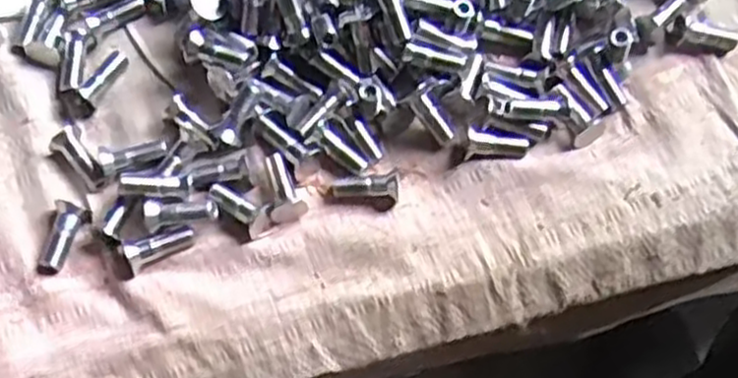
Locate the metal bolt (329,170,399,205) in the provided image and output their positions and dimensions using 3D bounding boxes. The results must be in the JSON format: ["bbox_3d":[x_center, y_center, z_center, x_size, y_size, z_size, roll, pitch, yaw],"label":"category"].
[{"bbox_3d":[-0.003,-0.002,0.411,0.036,0.010,0.012,4,69,1],"label":"metal bolt"}]

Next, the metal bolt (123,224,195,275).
[{"bbox_3d":[-0.107,0.029,0.400,0.036,0.010,0.013,-23,70,-21],"label":"metal bolt"}]

